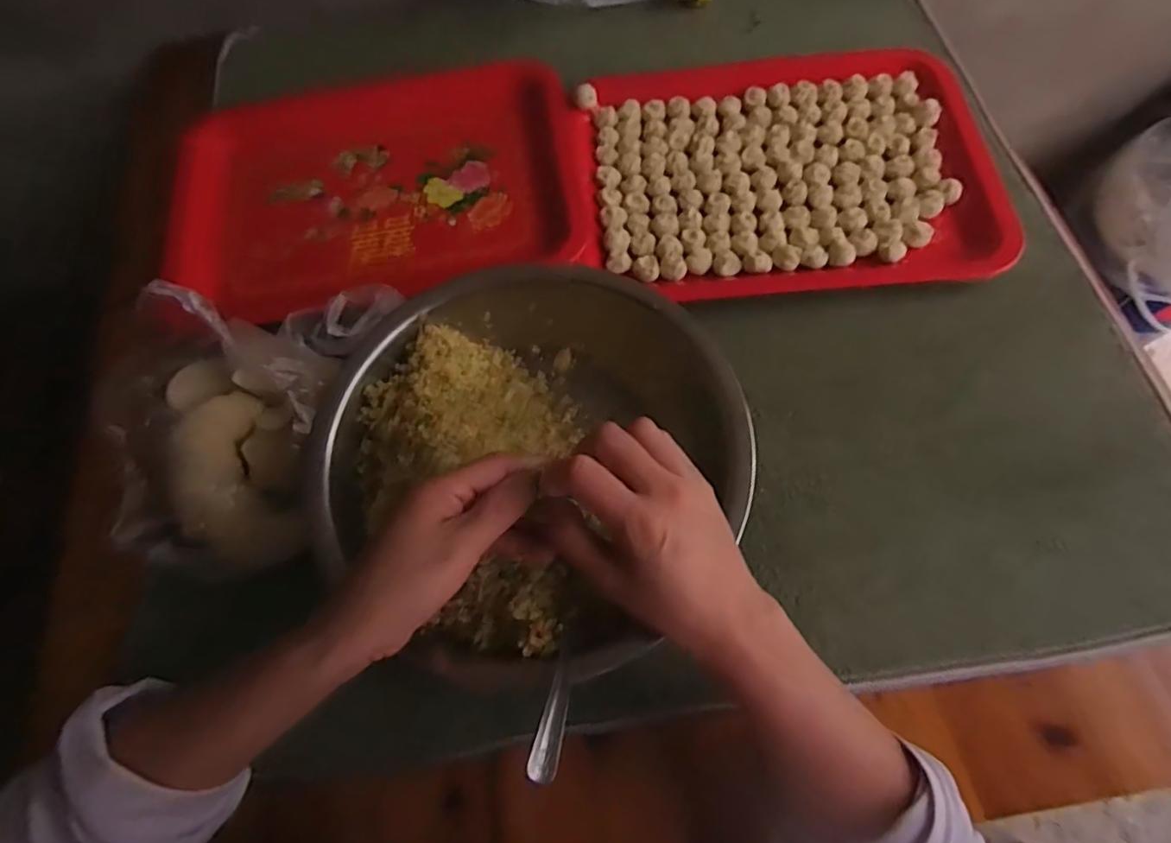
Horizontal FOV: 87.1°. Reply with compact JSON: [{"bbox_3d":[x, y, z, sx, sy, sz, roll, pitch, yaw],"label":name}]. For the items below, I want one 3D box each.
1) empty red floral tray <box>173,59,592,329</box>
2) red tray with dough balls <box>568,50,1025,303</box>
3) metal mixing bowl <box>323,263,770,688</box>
[{"bbox_3d":[-0.196,-0.237,0.594,0.378,0.044,0.312,-11,66,-3],"label":"empty red floral tray"},{"bbox_3d":[0.175,-0.226,0.556,0.356,0.026,0.252,-3,66,1],"label":"red tray with dough balls"},{"bbox_3d":[-0.029,0.019,0.431,0.265,0.073,0.254,-1,66,2],"label":"metal mixing bowl"}]

